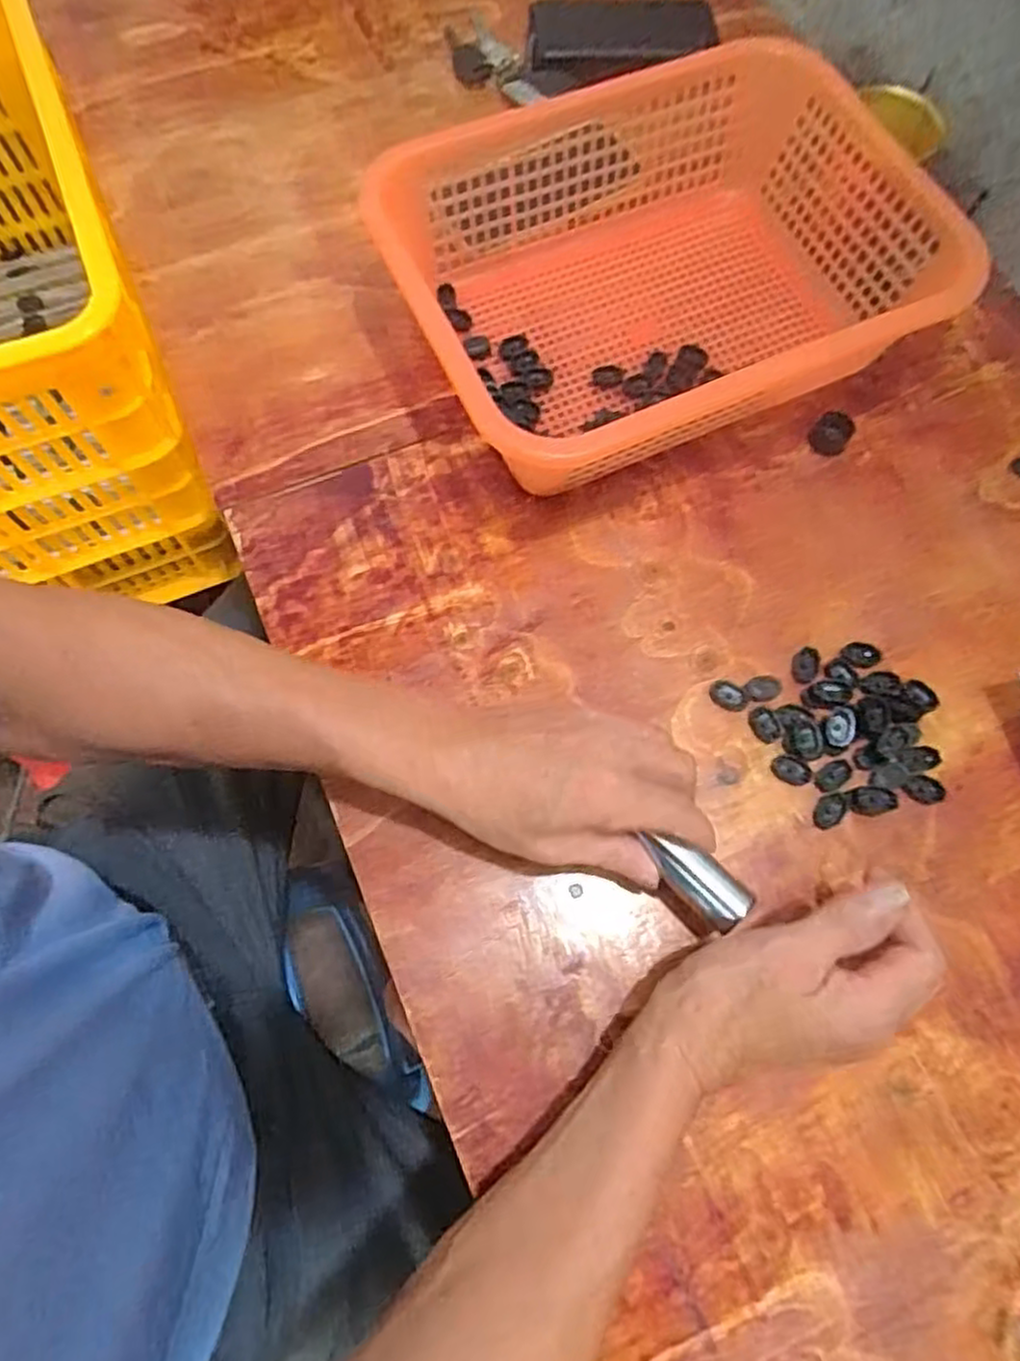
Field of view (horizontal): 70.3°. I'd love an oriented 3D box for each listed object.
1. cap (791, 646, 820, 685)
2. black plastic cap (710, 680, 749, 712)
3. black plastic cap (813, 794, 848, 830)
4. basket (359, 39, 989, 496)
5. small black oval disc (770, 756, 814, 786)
[{"bbox_3d":[0.181,-0.009,0.442,0.016,0.004,0.024,17,72,4],"label":"cap"},{"bbox_3d":[0.131,0.010,0.435,0.023,0.004,0.016,29,73,8],"label":"black plastic cap"},{"bbox_3d":[0.182,0.074,0.410,0.015,0.004,0.023,34,74,9],"label":"black plastic cap"},{"bbox_3d":[0.097,-0.262,0.479,0.334,0.110,0.242,-24,74,-9],"label":"basket"},{"bbox_3d":[0.164,0.052,0.419,0.023,0.004,0.015,21,72,5],"label":"small black oval disc"}]

